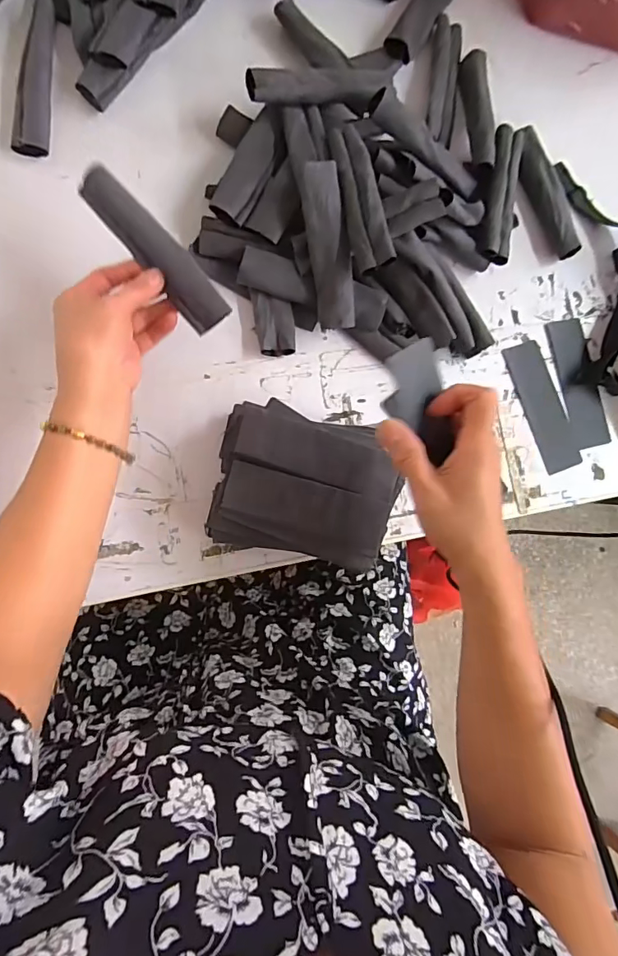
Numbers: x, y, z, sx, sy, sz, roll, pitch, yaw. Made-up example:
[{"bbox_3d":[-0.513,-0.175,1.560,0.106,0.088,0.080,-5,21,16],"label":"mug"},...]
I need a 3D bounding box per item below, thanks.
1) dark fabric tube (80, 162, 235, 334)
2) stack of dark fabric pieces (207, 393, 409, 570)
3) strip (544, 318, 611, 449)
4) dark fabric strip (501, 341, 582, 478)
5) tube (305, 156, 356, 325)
[{"bbox_3d":[-0.129,-0.191,0.407,0.037,0.012,0.149,-45,103,-9],"label":"dark fabric tube"},{"bbox_3d":[-0.006,0.006,0.459,0.164,0.069,0.135,12,84,-7],"label":"stack of dark fabric pieces"},{"bbox_3d":[0.309,-0.108,0.549,0.047,0.005,0.146,-15,88,-9],"label":"strip"},{"bbox_3d":[0.265,-0.081,0.540,0.050,0.004,0.146,-18,91,-9],"label":"dark fabric strip"},{"bbox_3d":[0.020,-0.223,0.465,0.037,0.016,0.147,-11,106,-9],"label":"tube"}]

